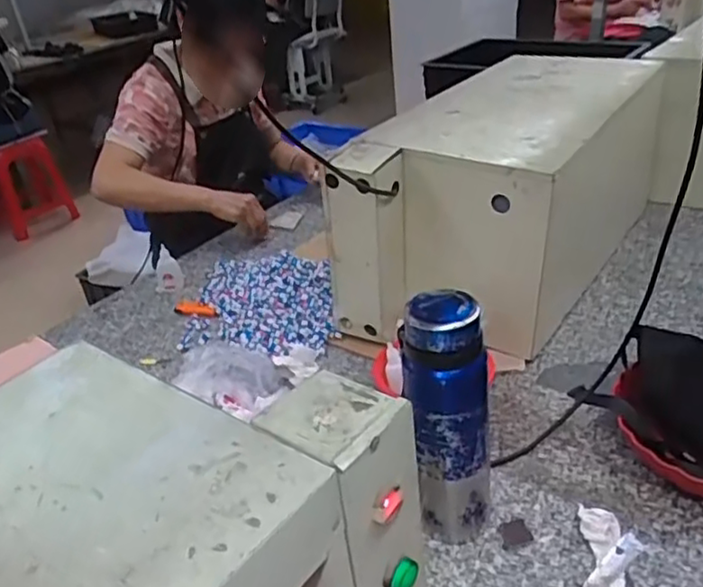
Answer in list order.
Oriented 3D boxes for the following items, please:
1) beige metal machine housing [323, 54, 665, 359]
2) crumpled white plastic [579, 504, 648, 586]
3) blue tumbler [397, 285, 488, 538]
[{"bbox_3d":[0.281,-0.189,1.109,0.289,0.270,0.697,16,38,34],"label":"beige metal machine housing"},{"bbox_3d":[0.261,0.258,0.674,0.060,0.022,0.088,1,32,14],"label":"crumpled white plastic"},{"bbox_3d":[0.096,0.131,0.669,0.077,0.277,0.061,-3,31,6],"label":"blue tumbler"}]

